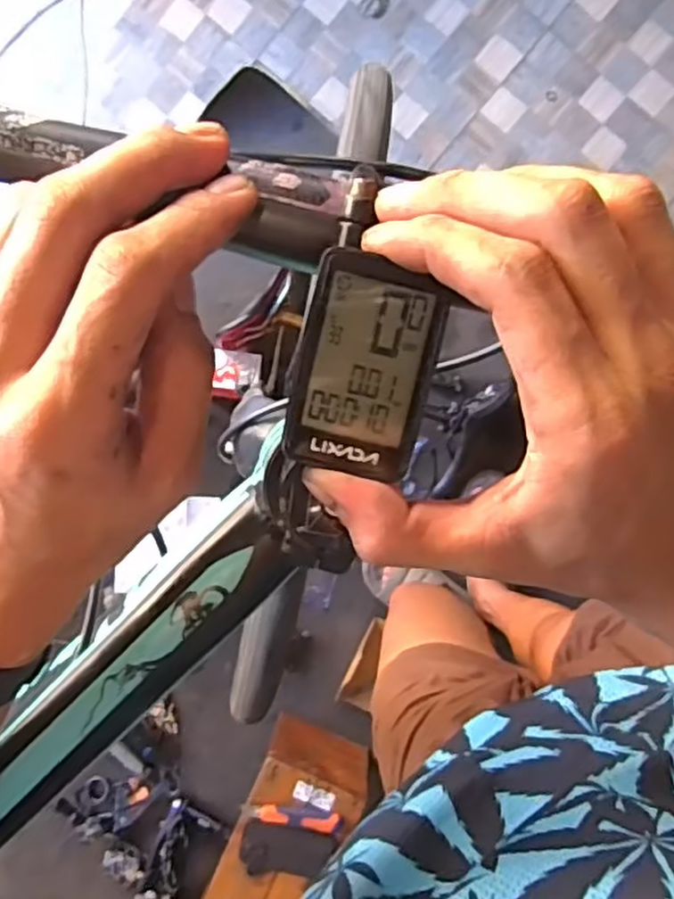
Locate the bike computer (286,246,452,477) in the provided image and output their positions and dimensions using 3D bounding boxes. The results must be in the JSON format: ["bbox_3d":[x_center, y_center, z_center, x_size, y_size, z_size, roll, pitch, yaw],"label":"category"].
[{"bbox_3d":[0.009,-0.024,0.210,0.040,0.011,0.061,12,93,4],"label":"bike computer"}]

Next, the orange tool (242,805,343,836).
[{"bbox_3d":[-0.081,0.660,1.277,0.183,0.030,0.031,5,92,4],"label":"orange tool"}]

